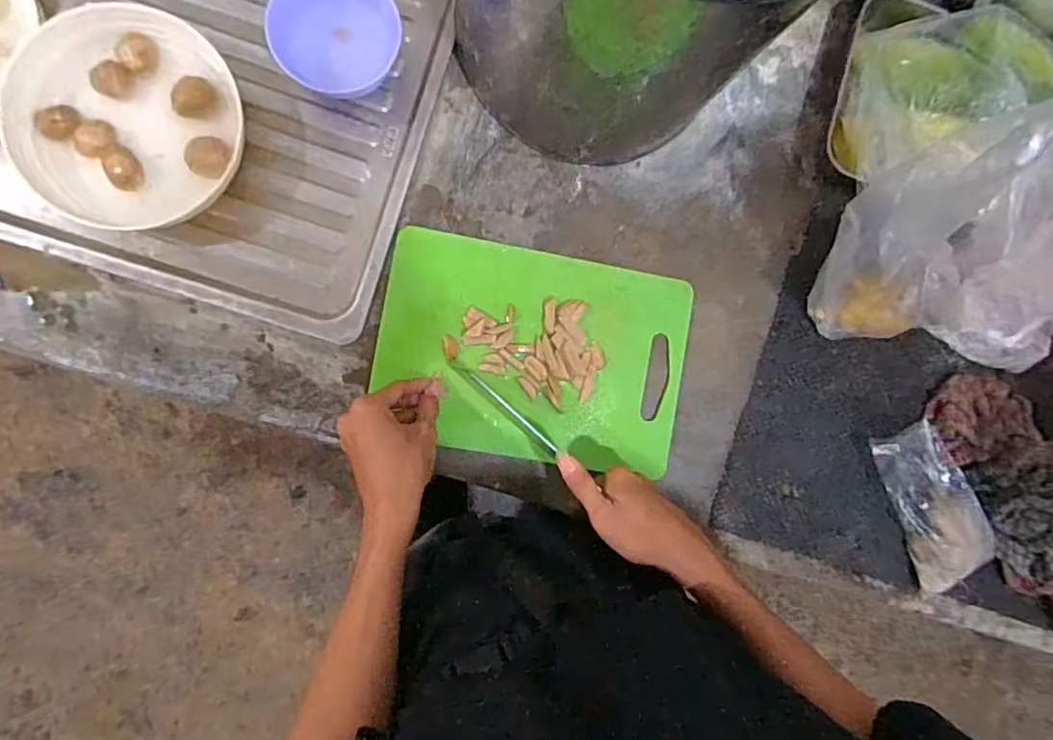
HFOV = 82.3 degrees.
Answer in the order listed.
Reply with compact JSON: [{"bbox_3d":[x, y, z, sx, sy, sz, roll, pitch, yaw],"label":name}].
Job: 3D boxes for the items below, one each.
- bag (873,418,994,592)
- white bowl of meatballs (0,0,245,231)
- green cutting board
[{"bbox_3d":[0.411,0.134,0.608,0.080,0.039,0.164,-23,95,-6],"label":"bag"},{"bbox_3d":[-0.347,-0.225,0.523,0.183,0.039,0.185,0,92,-7],"label":"white bowl of meatballs"},{"bbox_3d":[0.010,-0.014,0.587,0.296,0.012,0.198,10,91,-7],"label":"green cutting board"}]

